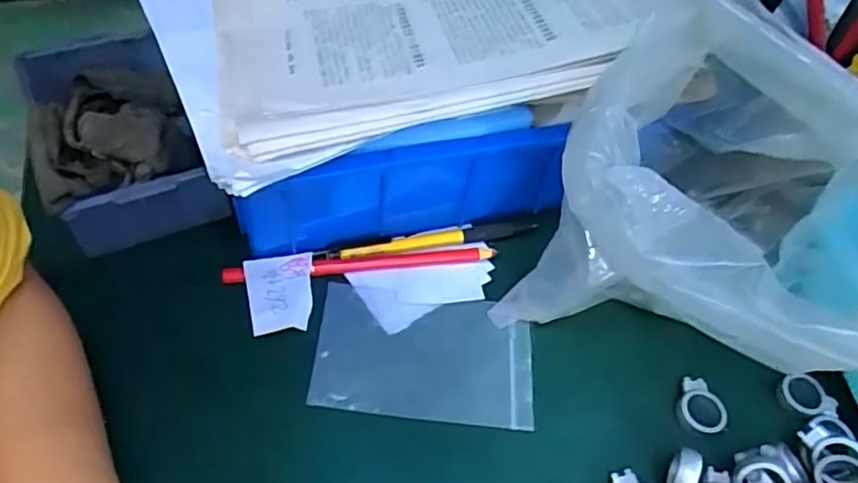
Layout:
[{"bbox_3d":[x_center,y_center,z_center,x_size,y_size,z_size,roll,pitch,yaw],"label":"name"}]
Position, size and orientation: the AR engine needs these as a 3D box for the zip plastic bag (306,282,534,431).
[{"bbox_3d":[-0.002,0.065,0.361,0.123,0.011,0.075,6,53,-1],"label":"zip plastic bag"}]

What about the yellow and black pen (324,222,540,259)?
[{"bbox_3d":[0.005,-0.001,0.409,0.138,0.008,0.010,-10,54,-12],"label":"yellow and black pen"}]

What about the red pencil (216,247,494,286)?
[{"bbox_3d":[-0.042,0.014,0.392,0.166,0.010,0.011,-5,53,-8],"label":"red pencil"}]

